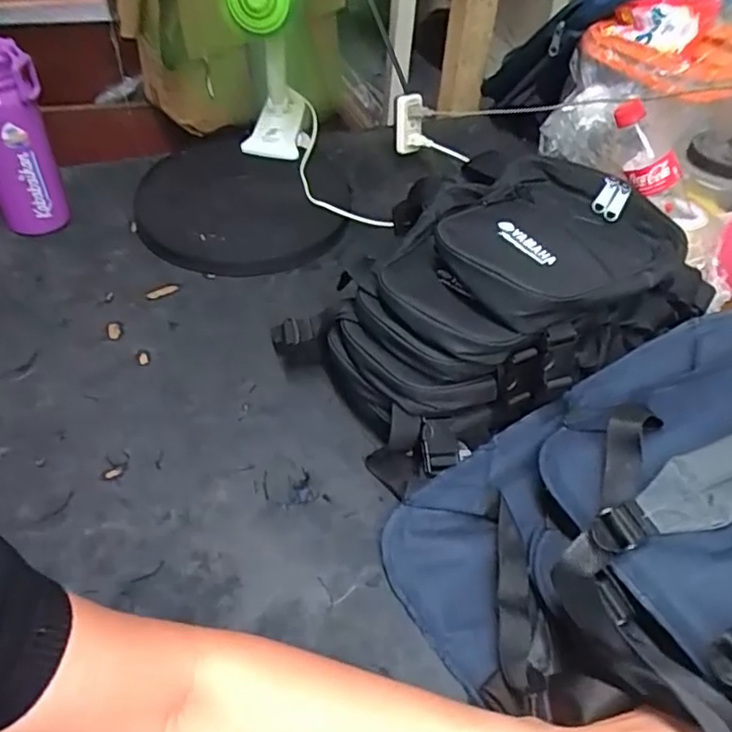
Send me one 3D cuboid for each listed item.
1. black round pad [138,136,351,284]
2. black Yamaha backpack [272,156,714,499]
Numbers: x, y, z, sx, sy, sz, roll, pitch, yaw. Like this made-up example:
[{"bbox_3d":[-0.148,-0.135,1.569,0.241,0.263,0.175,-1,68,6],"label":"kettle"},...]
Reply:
[{"bbox_3d":[-0.162,-0.224,0.827,0.276,0.041,0.277,-1,46,-5],"label":"black round pad"},{"bbox_3d":[0.138,-0.069,0.614,0.383,0.162,0.220,-25,53,-25],"label":"black Yamaha backpack"}]

